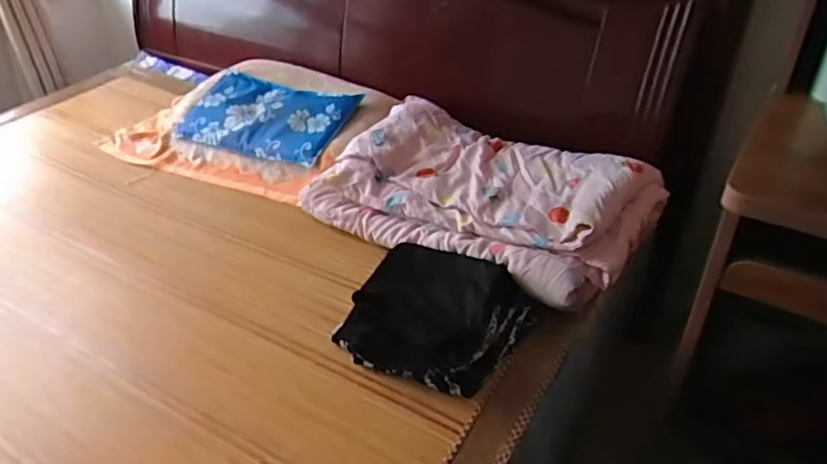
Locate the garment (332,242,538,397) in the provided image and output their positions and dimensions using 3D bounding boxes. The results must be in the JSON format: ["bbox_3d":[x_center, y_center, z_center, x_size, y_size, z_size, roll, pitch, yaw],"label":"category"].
[{"bbox_3d":[0.033,0.116,0.868,0.233,0.076,0.216,18,40,26],"label":"garment"}]

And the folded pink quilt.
[{"bbox_3d":[0.110,-0.077,1.031,0.538,0.136,0.285,23,42,29],"label":"folded pink quilt"}]

